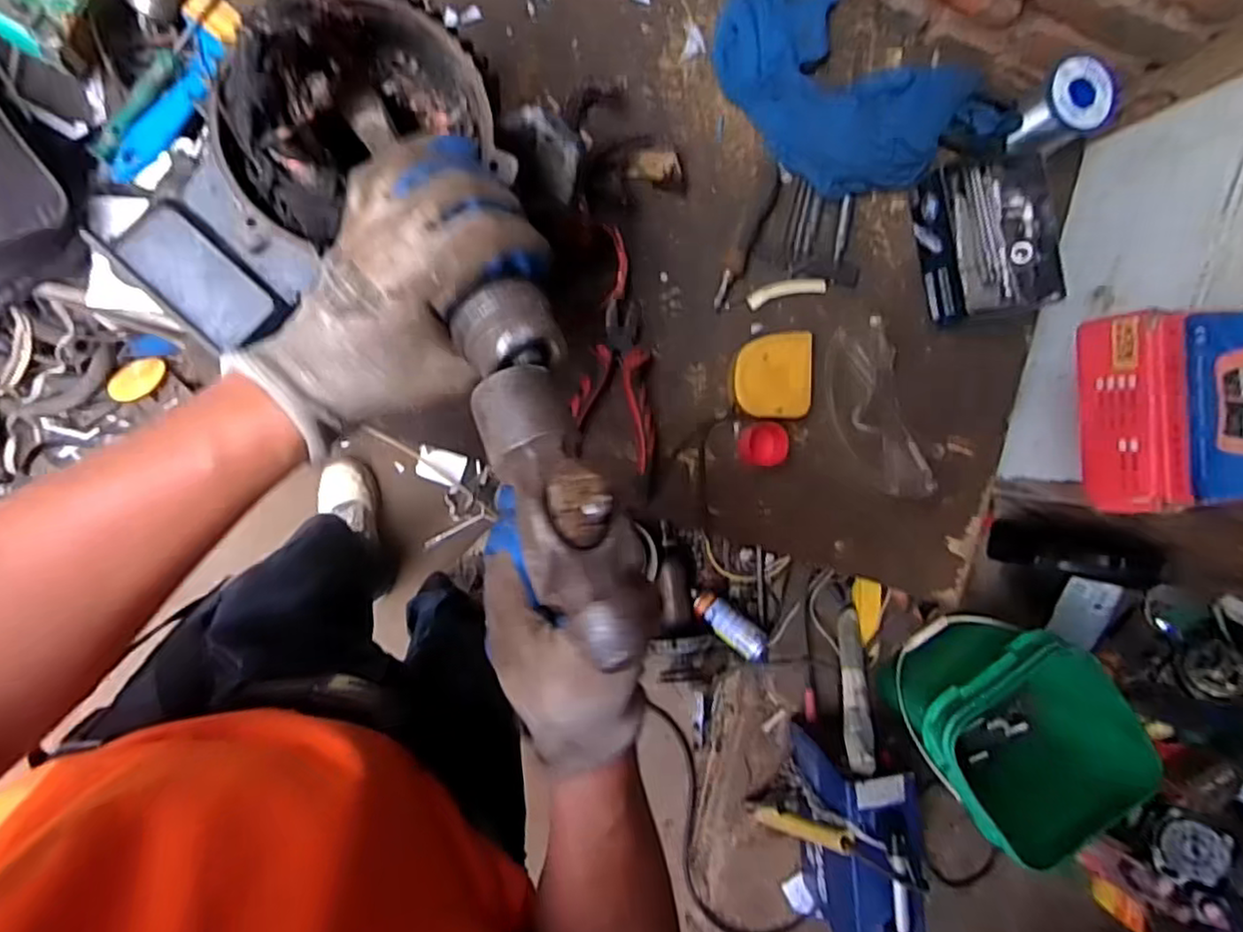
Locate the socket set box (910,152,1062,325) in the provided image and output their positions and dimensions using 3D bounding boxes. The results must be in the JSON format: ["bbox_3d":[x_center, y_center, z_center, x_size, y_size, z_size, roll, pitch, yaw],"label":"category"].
[{"bbox_3d":[0.310,-0.192,0.578,0.098,0.048,0.129,-11,94,-9],"label":"socket set box"}]

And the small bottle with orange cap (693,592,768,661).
[{"bbox_3d":[0.202,0.295,1.247,0.152,0.064,0.059,39,84,28],"label":"small bottle with orange cap"}]

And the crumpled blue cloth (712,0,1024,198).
[{"bbox_3d":[0.195,-0.310,0.563,0.252,0.036,0.145,31,87,-9],"label":"crumpled blue cloth"}]

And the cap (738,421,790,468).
[{"bbox_3d":[0.117,-0.018,0.565,0.035,0.030,0.036,0,92,-10],"label":"cap"}]

